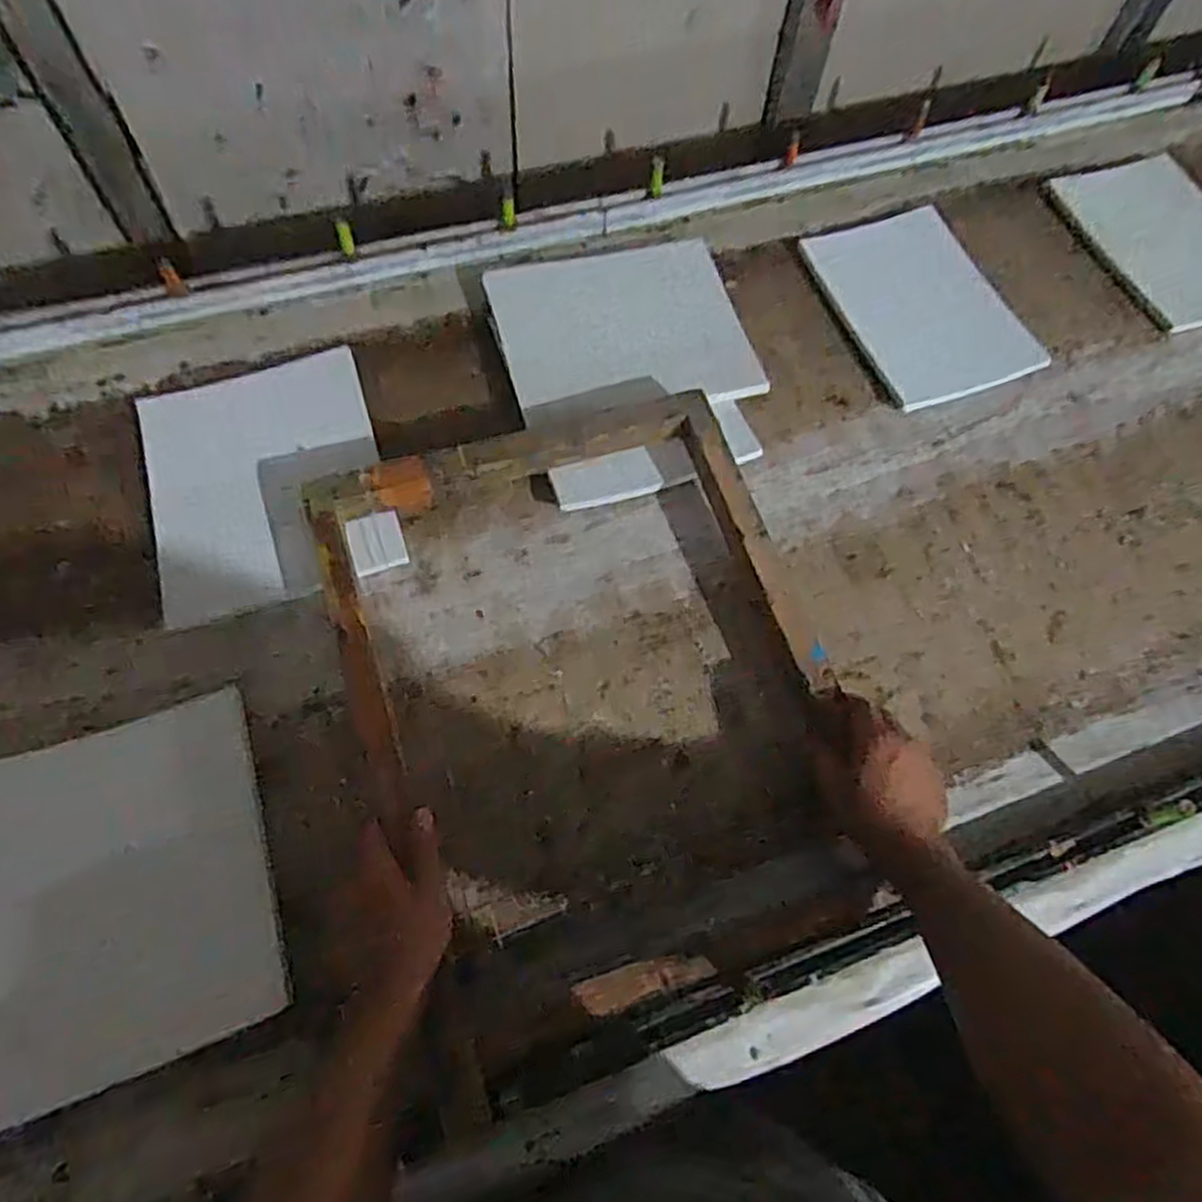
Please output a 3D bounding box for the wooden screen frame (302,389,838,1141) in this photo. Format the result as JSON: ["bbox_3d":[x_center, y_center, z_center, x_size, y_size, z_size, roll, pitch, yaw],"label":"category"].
[{"bbox_3d":[-0.009,0.058,0.675,0.396,0.042,0.517,-17,68,-11],"label":"wooden screen frame"}]

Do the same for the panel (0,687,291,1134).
[{"bbox_3d":[-0.381,0.229,0.638,0.216,0.013,0.272,-17,68,-13],"label":"panel"}]

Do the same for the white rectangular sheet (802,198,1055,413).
[{"bbox_3d":[0.377,-0.356,0.942,0.195,0.022,0.275,-19,68,-12],"label":"white rectangular sheet"}]

